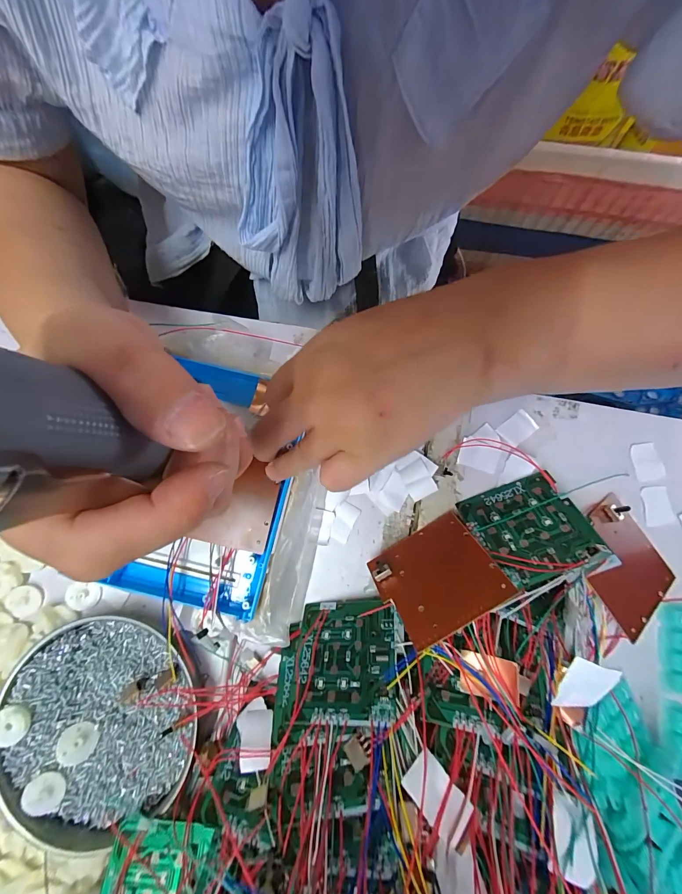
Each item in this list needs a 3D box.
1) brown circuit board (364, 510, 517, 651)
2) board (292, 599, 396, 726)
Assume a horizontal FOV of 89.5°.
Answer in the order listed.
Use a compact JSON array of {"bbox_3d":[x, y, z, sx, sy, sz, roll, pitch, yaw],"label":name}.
[{"bbox_3d":[0.061,0.083,0.225,0.072,0.070,0.004,-32,123,0],"label":"brown circuit board"},{"bbox_3d":[0.003,0.138,0.229,0.066,0.005,0.073,-10,37,13],"label":"board"}]

